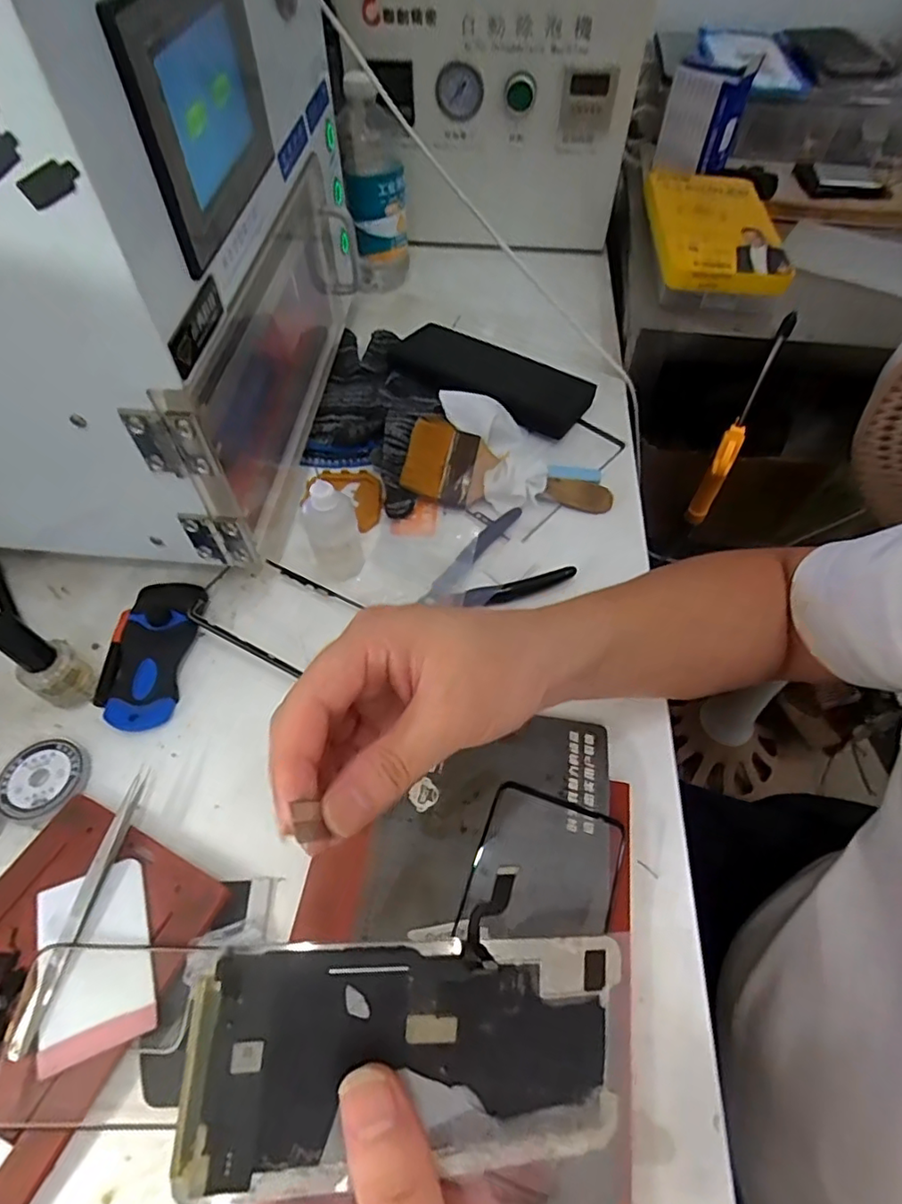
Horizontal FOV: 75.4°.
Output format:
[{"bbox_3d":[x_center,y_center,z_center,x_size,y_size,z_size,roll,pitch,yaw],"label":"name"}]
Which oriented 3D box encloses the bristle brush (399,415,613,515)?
[{"bbox_3d":[0.044,-0.097,0.457,0.161,0.011,0.065,16,73,-1],"label":"bristle brush"}]

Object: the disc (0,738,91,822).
[{"bbox_3d":[-0.238,0.103,0.340,0.043,0.008,0.047,0,56,0],"label":"disc"}]

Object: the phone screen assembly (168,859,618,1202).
[{"bbox_3d":[-0.009,0.136,0.181,0.133,0.004,0.070,7,78,-16],"label":"phone screen assembly"}]

